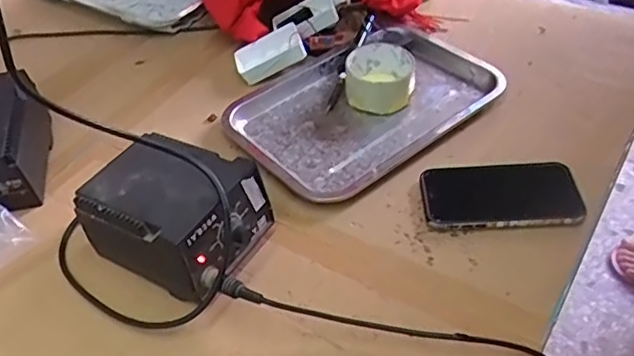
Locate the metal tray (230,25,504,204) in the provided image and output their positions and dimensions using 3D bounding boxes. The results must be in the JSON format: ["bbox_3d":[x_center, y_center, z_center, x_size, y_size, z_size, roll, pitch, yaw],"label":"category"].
[{"bbox_3d":[0.053,-0.097,0.735,0.302,0.029,0.220,-32,51,-26],"label":"metal tray"}]

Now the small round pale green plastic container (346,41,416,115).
[{"bbox_3d":[0.077,-0.124,0.736,0.079,0.047,0.092,2,45,6],"label":"small round pale green plastic container"}]

